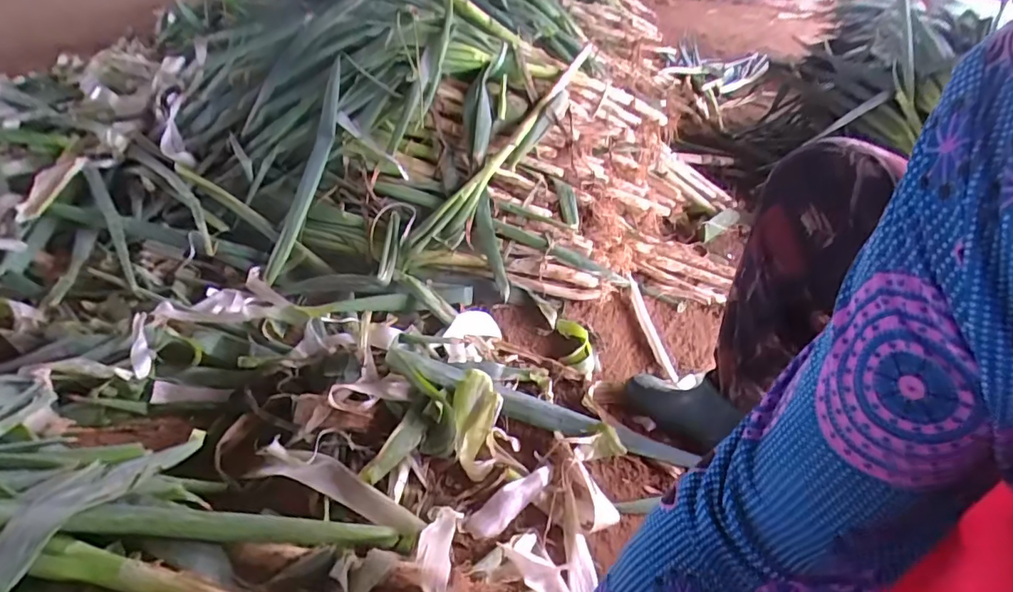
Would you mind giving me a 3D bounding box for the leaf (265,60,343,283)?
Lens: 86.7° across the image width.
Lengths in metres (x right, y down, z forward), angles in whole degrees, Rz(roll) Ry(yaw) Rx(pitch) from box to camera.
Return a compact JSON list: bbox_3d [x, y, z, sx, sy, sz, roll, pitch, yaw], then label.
[{"bbox_3d":[-0.390,-0.240,1.049,0.054,0.438,0.064,17,-3,16],"label":"leaf"}]

